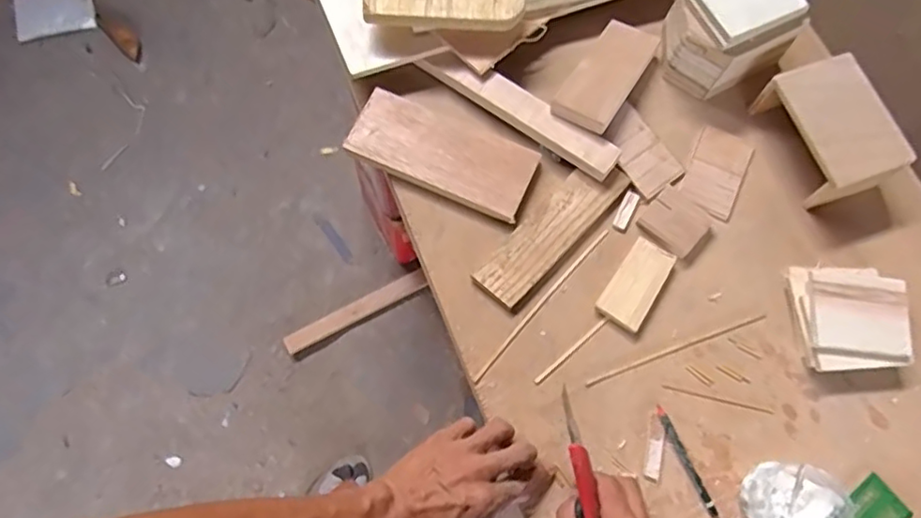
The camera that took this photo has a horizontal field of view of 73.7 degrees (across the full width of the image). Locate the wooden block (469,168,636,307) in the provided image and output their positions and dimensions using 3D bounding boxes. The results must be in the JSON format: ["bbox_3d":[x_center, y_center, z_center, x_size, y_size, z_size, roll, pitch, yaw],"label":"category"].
[{"bbox_3d":[0.096,-0.030,0.634,0.051,0.014,0.187,41,77,14],"label":"wooden block"}]

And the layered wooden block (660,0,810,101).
[{"bbox_3d":[0.286,-0.249,0.664,0.121,0.095,0.104,-31,73,-10],"label":"layered wooden block"}]

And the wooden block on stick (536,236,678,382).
[{"bbox_3d":[0.150,0.058,0.604,0.048,0.016,0.179,36,76,13],"label":"wooden block on stick"}]

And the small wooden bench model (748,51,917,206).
[{"bbox_3d":[0.381,-0.132,0.638,0.091,0.071,0.135,-21,72,-9],"label":"small wooden bench model"}]

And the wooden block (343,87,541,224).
[{"bbox_3d":[-0.019,-0.112,0.646,0.192,0.014,0.088,27,74,10],"label":"wooden block"}]

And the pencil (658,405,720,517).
[{"bbox_3d":[0.208,0.187,0.564,0.010,0.008,0.105,-22,72,-6],"label":"pencil"}]

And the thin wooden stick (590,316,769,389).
[{"bbox_3d":[0.213,0.089,0.604,0.191,0.004,0.007,-20,72,-5],"label":"thin wooden stick"}]

